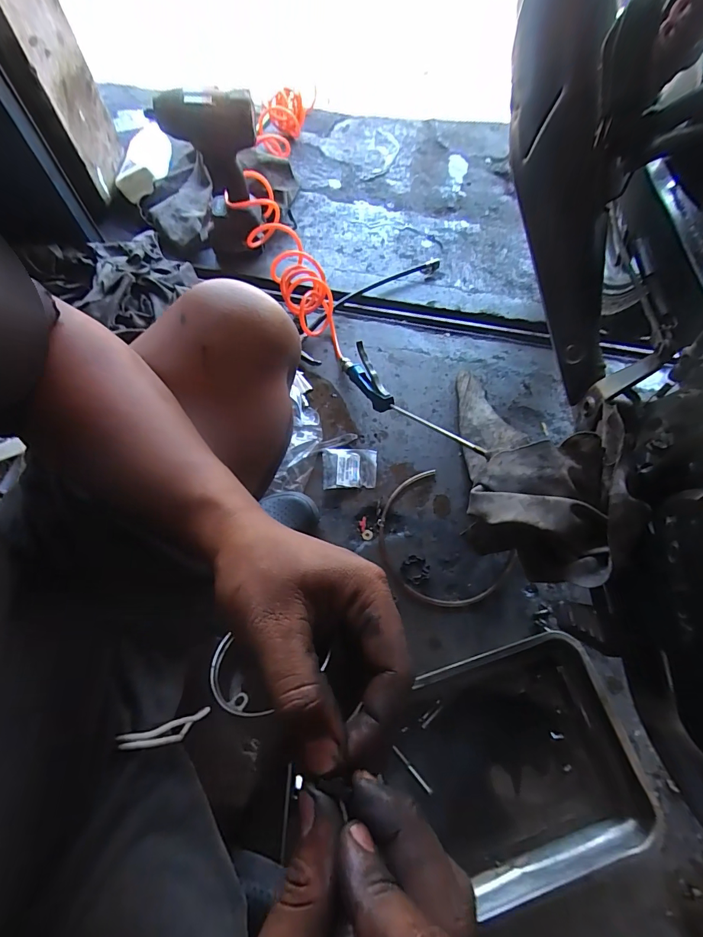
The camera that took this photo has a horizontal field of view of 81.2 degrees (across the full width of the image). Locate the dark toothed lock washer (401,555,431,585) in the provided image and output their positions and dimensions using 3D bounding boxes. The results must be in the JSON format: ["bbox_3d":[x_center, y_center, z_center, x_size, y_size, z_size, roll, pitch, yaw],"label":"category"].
[{"bbox_3d":[0.102,0.157,0.638,0.043,0.005,0.040,1,67,-2],"label":"dark toothed lock washer"}]

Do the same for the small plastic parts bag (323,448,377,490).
[{"bbox_3d":[-0.003,-0.001,0.705,0.092,0.011,0.073,-1,67,-3],"label":"small plastic parts bag"}]

